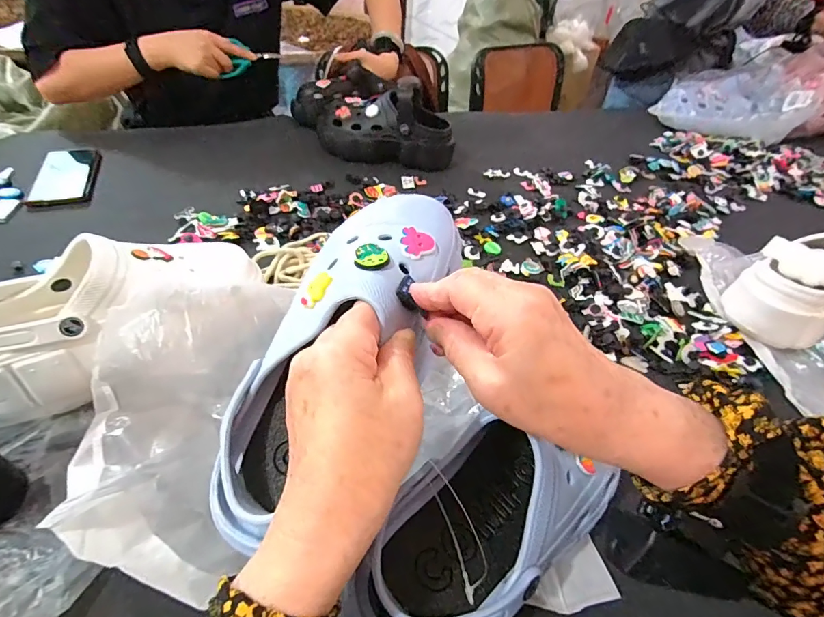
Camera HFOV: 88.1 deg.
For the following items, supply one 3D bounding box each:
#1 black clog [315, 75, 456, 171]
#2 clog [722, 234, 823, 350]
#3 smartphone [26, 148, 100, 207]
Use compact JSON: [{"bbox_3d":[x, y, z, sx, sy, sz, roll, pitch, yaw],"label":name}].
[{"bbox_3d":[-0.052,-0.329,0.750,0.260,0.122,0.093,6,44,-1],"label":"black clog"},{"bbox_3d":[0.475,-0.027,0.502,0.201,0.104,0.101,-16,48,-21],"label":"clog"},{"bbox_3d":[-0.516,-0.202,0.640,0.074,0.008,0.190,-11,42,-26],"label":"smartphone"}]

